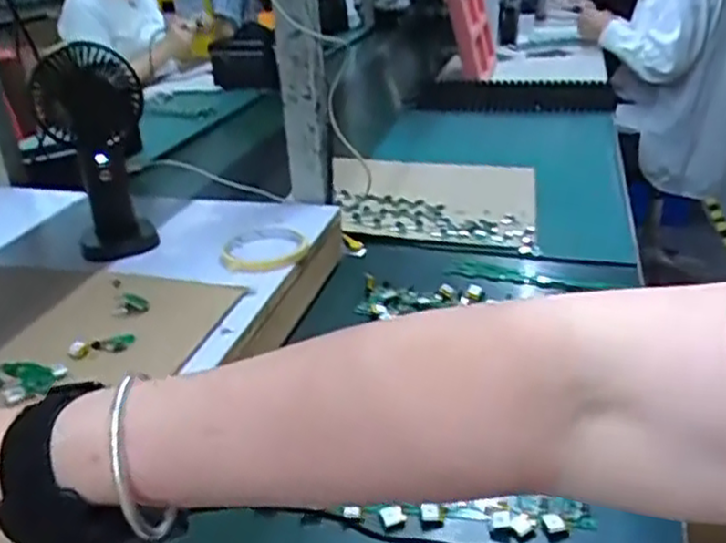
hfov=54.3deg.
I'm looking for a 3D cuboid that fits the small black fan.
[{"bbox_3d":[-0.273,-0.122,0.737,0.089,0.212,0.067,-19,30,-29],"label":"small black fan"}]

